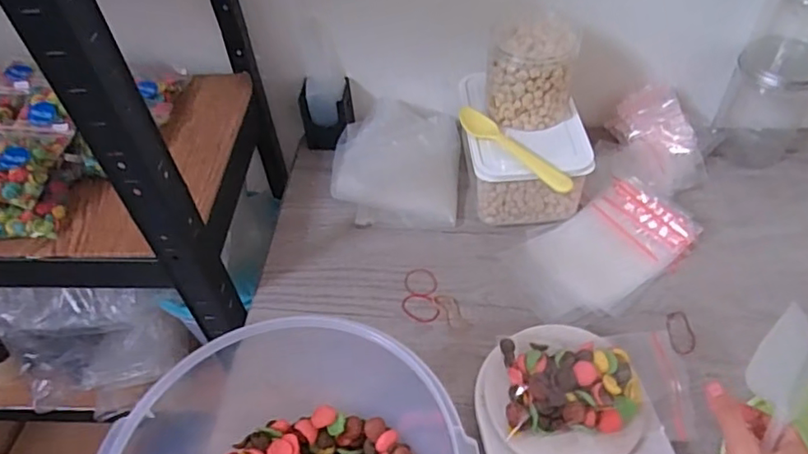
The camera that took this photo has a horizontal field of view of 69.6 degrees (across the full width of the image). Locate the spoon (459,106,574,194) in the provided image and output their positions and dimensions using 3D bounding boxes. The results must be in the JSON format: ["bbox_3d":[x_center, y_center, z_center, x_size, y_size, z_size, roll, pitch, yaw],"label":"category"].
[{"bbox_3d":[0.114,-0.083,0.615,0.027,0.014,0.153,-30,54,-20],"label":"spoon"}]

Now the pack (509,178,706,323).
[{"bbox_3d":[0.212,0.022,0.623,0.197,0.028,0.123,-24,52,-16],"label":"pack"}]

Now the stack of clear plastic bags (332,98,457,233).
[{"bbox_3d":[-0.010,-0.085,0.725,0.152,0.044,0.189,3,49,7],"label":"stack of clear plastic bags"}]

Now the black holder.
[{"bbox_3d":[-0.101,-0.148,0.772,0.070,0.076,0.053,-8,49,-3],"label":"black holder"}]

